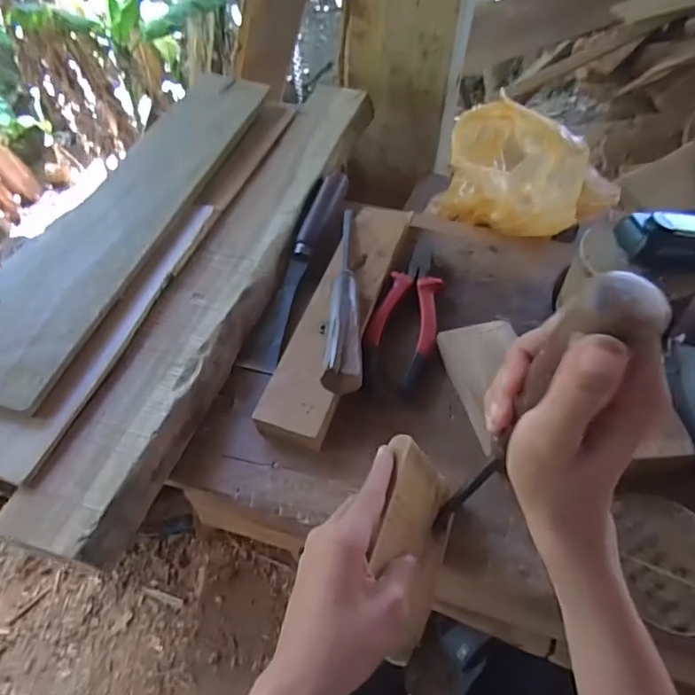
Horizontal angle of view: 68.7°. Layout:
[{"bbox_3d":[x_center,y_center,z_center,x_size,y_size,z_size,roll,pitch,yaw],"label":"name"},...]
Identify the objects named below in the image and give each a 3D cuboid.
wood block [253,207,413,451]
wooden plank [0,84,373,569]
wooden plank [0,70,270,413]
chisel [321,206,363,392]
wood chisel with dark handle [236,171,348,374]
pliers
[{"bbox_3d":[-0.003,-0.047,0.485,0.058,0.020,0.295,15,56,11],"label":"wood block"},{"bbox_3d":[-0.107,-0.098,0.525,0.087,0.031,0.626,15,56,11],"label":"wooden plank"},{"bbox_3d":[-0.229,-0.154,0.533,0.128,0.019,0.484,15,56,11],"label":"wooden plank"},{"bbox_3d":[0.003,-0.055,0.474,0.031,0.034,0.226,3,55,3],"label":"chisel"},{"bbox_3d":[-0.049,-0.091,0.531,0.033,0.027,0.263,12,56,9],"label":"wood chisel with dark handle"},{"bbox_3d":[0.061,-0.036,0.492,0.058,0.017,0.188,16,56,12],"label":"pliers"}]

